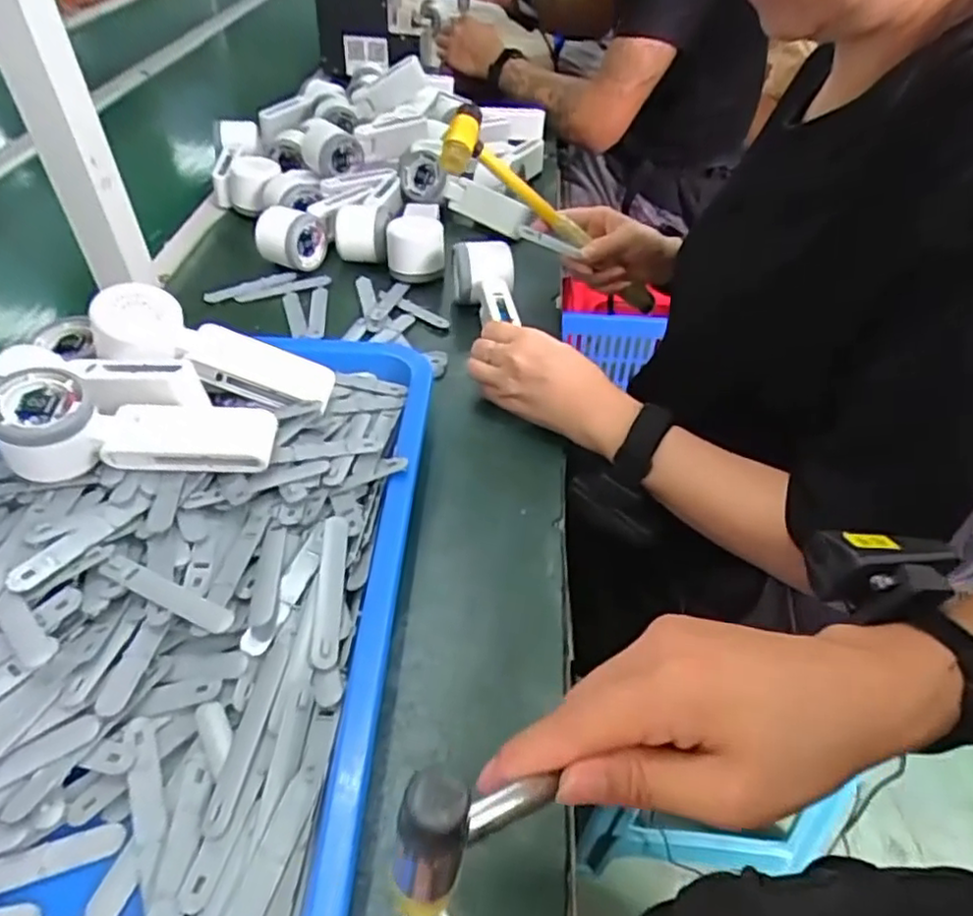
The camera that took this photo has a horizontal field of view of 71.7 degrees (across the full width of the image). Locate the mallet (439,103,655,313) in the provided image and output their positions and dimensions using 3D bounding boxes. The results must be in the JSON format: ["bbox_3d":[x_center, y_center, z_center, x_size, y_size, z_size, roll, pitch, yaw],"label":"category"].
[{"bbox_3d":[0.065,-0.214,0.626,0.258,0.042,0.054,35,37,-26],"label":"mallet"}]

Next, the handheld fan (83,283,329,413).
[{"bbox_3d":[-0.196,-0.072,0.490,0.164,0.032,0.058,21,42,-15],"label":"handheld fan"}]

